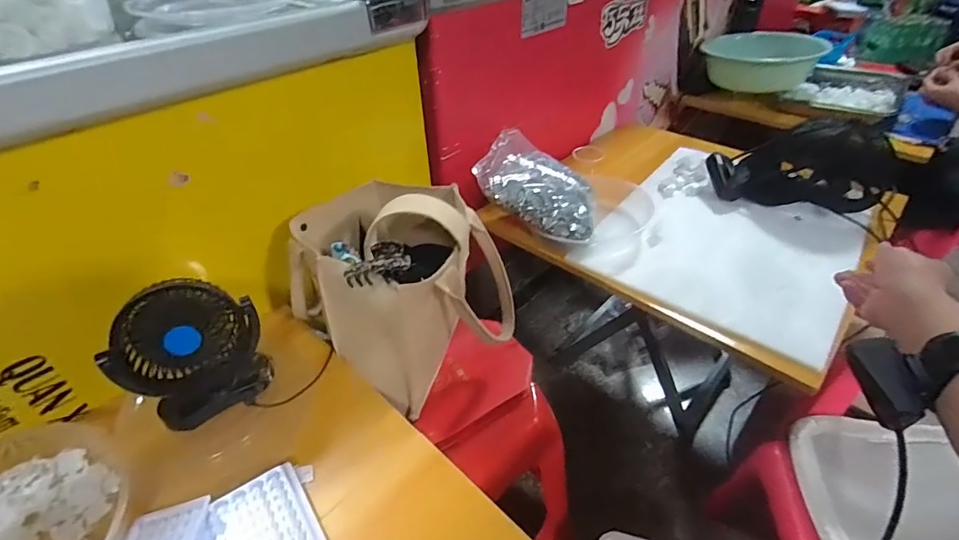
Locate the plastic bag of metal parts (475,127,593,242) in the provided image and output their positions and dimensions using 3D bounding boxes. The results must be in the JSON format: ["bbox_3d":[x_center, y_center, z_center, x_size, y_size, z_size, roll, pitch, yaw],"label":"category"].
[{"bbox_3d":[0.103,-0.137,0.804,0.220,0.070,0.164,30,52,4],"label":"plastic bag of metal parts"}]

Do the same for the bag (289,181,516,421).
[{"bbox_3d":[-0.096,0.016,0.592,0.247,0.207,0.211,26,47,30],"label":"bag"}]

